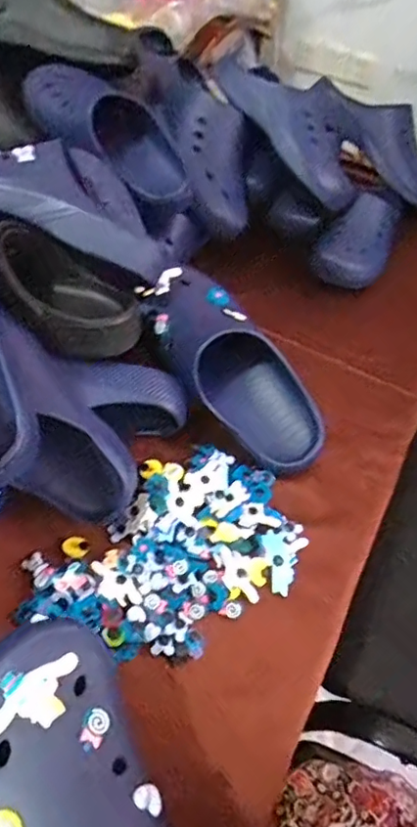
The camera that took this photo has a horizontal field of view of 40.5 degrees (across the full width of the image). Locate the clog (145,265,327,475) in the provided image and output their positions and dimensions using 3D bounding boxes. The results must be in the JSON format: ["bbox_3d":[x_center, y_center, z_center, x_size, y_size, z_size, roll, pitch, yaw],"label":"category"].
[{"bbox_3d":[0.025,-0.052,0.622,0.105,0.070,0.269,-35,82,-28],"label":"clog"}]

